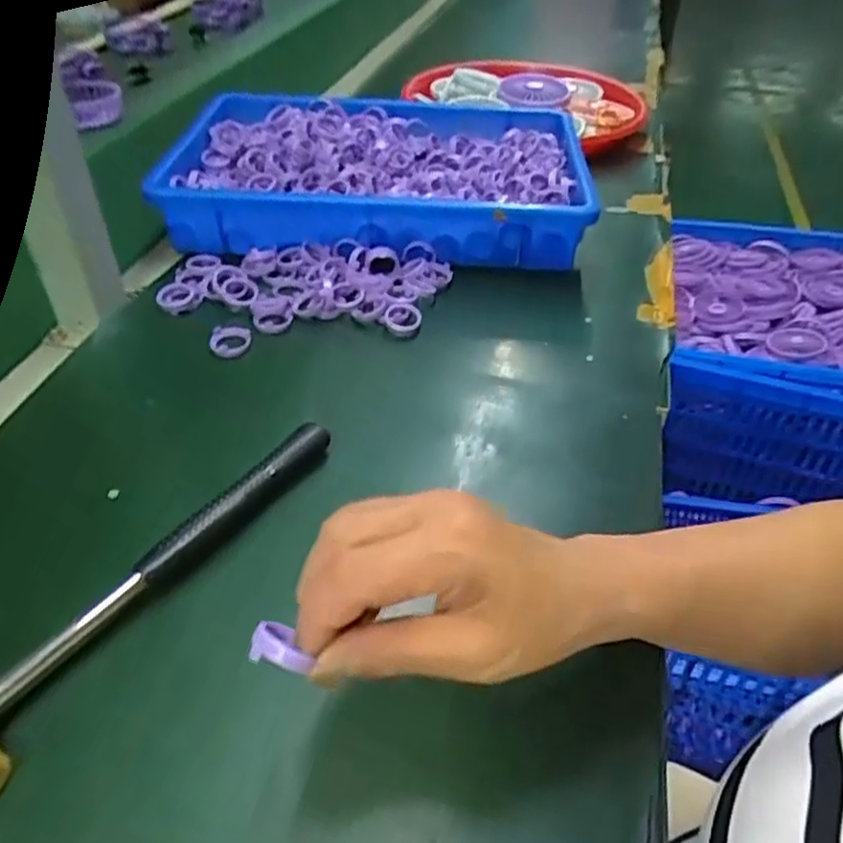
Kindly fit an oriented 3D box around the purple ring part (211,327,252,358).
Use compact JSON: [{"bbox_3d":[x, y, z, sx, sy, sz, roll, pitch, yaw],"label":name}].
[{"bbox_3d":[-0.135,-0.057,0.492,0.027,0.005,0.031,0,42,-2],"label":"purple ring part"}]

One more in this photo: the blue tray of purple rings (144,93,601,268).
[{"bbox_3d":[-0.034,-0.225,0.635,0.340,0.066,0.230,3,42,2],"label":"blue tray of purple rings"}]

